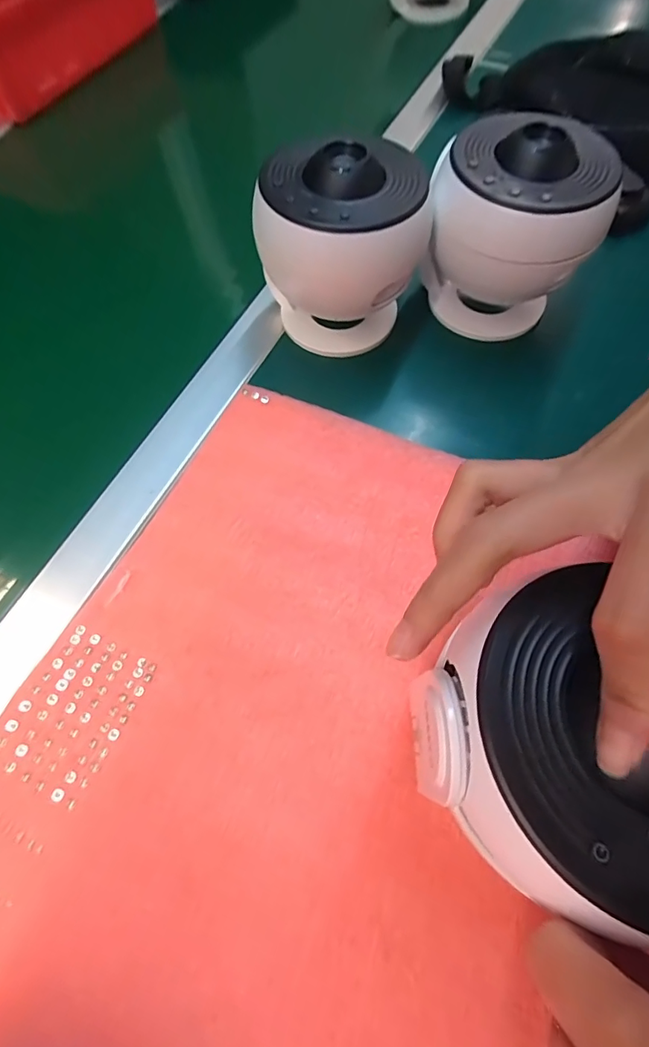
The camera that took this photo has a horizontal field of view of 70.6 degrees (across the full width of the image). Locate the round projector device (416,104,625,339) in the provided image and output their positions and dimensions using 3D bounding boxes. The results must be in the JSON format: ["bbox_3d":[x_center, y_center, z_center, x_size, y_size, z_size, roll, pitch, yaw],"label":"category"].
[{"bbox_3d":[0.127,-0.205,0.325,0.108,0.116,0.102,15,67,8],"label":"round projector device"}]

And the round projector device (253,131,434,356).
[{"bbox_3d":[0.011,-0.181,0.313,0.105,0.105,0.100,0,66,1],"label":"round projector device"}]

